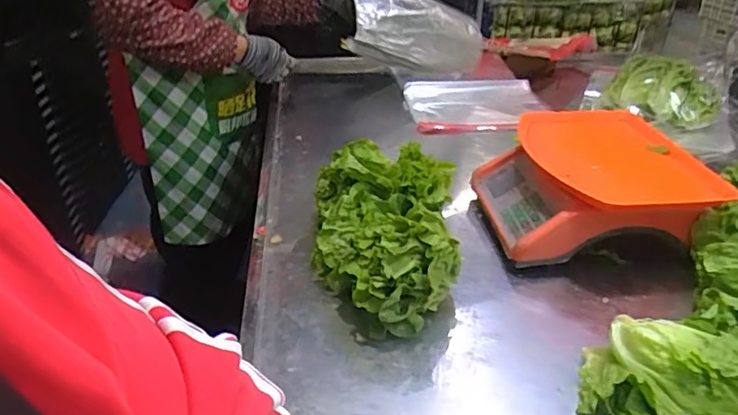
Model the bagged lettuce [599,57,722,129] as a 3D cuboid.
[{"bbox_3d":[0.641,-0.259,1.258,0.218,0.110,0.135,19,35,28],"label":"bagged lettuce"}]

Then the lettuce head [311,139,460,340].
[{"bbox_3d":[0.014,0.028,0.758,0.184,0.143,0.288,0,30,-2],"label":"lettuce head"}]

